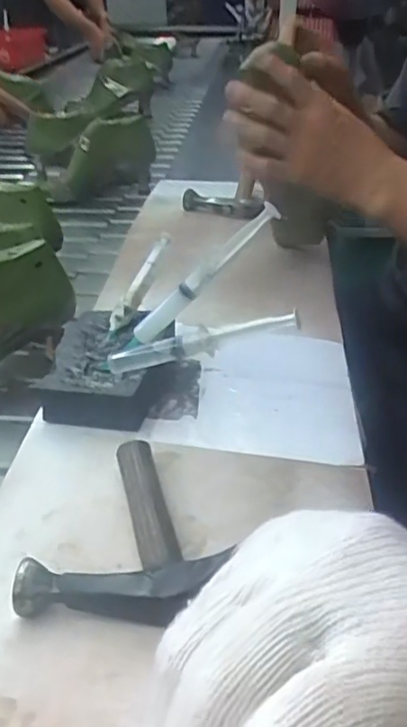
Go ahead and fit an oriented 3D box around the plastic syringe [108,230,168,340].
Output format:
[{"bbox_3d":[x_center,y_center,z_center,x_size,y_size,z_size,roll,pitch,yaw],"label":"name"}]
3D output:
[{"bbox_3d":[-0.056,-0.071,0.554,0.017,0.019,0.112,14,65,23],"label":"plastic syringe"}]

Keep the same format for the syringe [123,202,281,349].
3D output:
[{"bbox_3d":[-0.006,-0.060,0.472,0.160,0.018,0.016,-41,23,23],"label":"syringe"}]

